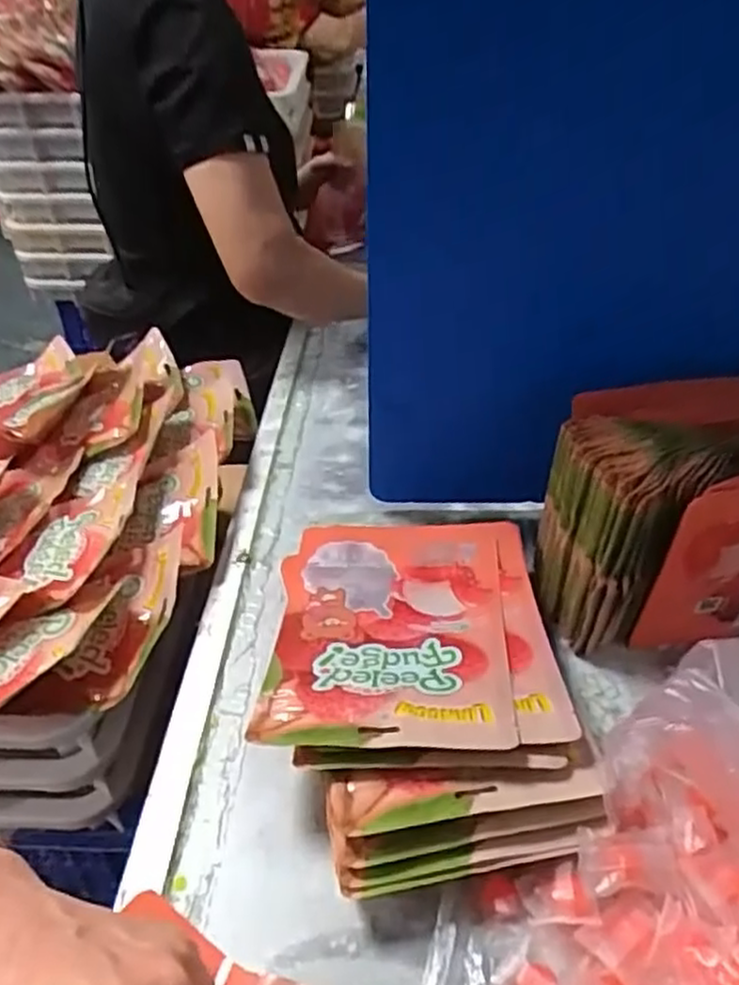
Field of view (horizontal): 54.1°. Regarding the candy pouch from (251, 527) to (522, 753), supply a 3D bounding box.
[{"bbox_3d":[0.012,0.086,0.506,0.166,0.036,0.228,1,38,3],"label":"candy pouch"}]

